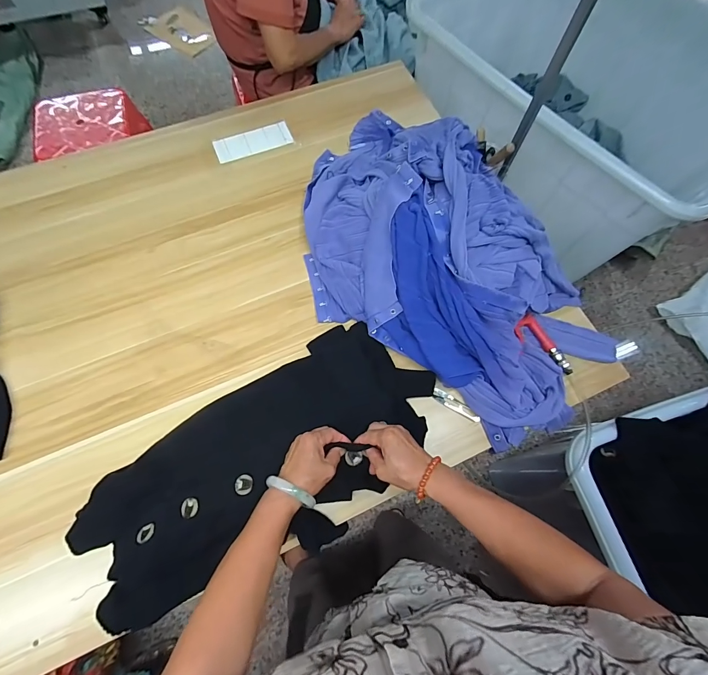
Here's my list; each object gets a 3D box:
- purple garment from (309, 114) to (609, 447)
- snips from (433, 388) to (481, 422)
[{"bbox_3d":[0.177,-0.179,0.691,0.738,0.168,0.471,36,73,11],"label":"purple garment"},{"bbox_3d":[0.192,0.129,0.663,0.094,0.013,0.025,34,72,10],"label":"snips"}]

